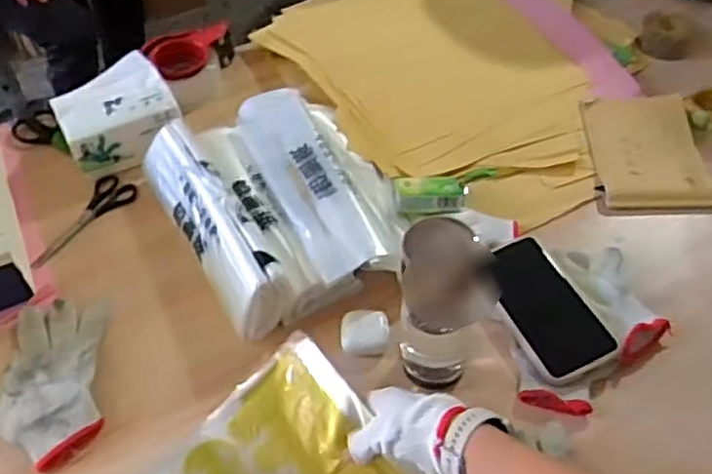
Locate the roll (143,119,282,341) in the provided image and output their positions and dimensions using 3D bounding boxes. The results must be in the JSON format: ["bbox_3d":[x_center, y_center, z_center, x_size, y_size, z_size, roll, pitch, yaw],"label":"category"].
[{"bbox_3d":[-0.167,-0.016,0.801,0.073,0.079,0.299,-24,53,-16],"label":"roll"}]

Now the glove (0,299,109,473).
[{"bbox_3d":[-0.312,0.146,0.711,0.112,0.031,0.186,-9,50,-4],"label":"glove"}]

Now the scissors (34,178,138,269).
[{"bbox_3d":[-0.344,-0.023,0.868,0.058,0.012,0.151,35,60,28],"label":"scissors"}]

